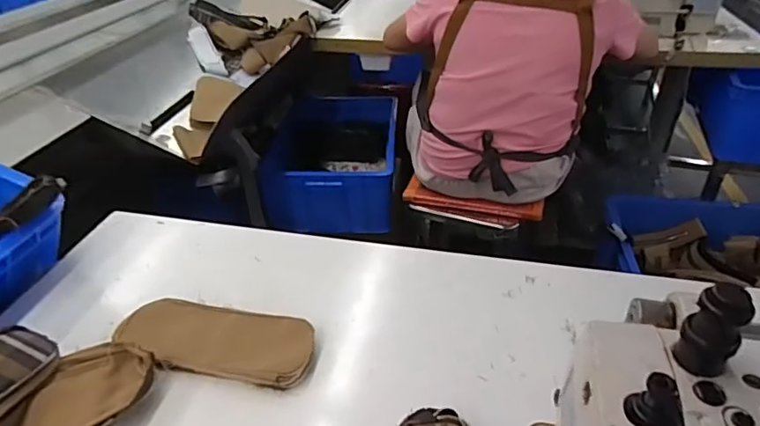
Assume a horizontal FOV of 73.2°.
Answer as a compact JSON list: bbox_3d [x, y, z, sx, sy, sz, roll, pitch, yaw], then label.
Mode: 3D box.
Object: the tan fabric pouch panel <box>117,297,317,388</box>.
[{"bbox_3d":[-0.161,0.128,0.503,0.194,0.027,0.072,6,36,10],"label":"tan fabric pouch panel"}]

